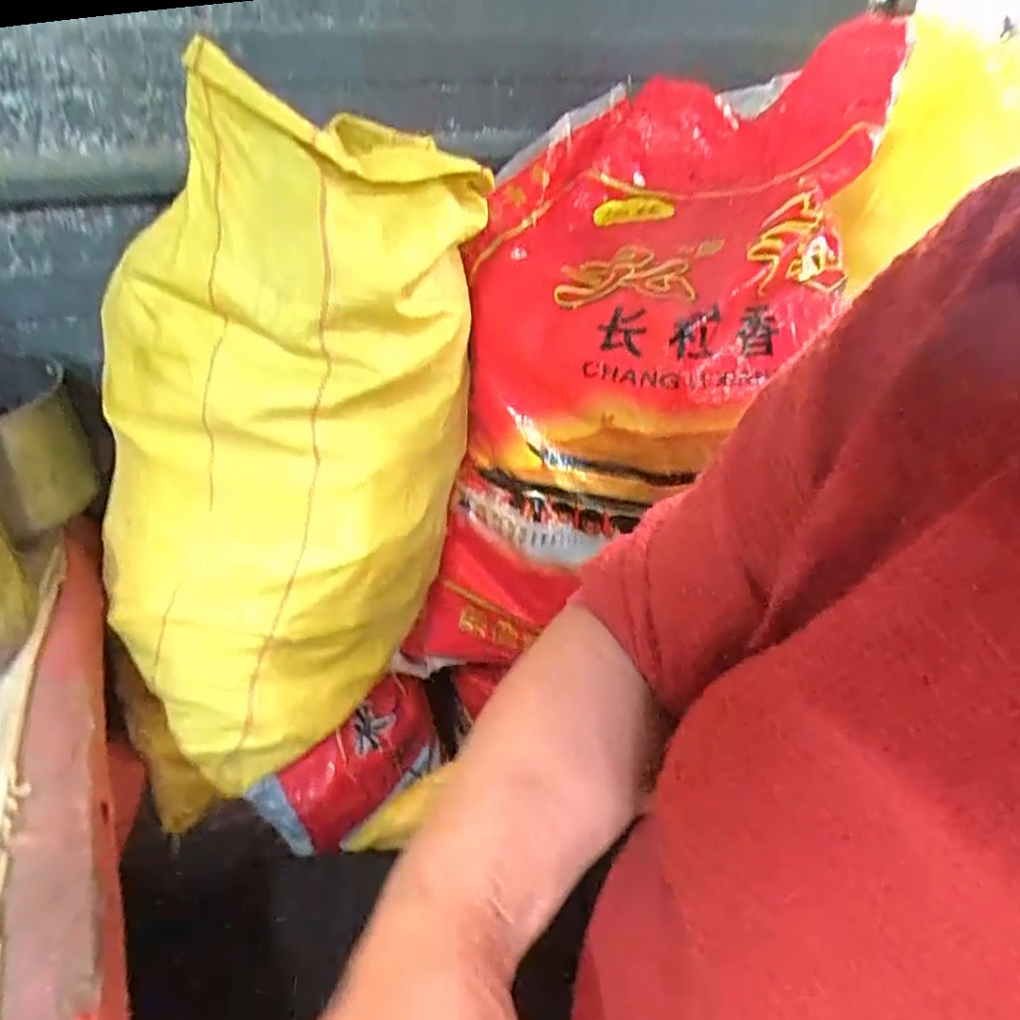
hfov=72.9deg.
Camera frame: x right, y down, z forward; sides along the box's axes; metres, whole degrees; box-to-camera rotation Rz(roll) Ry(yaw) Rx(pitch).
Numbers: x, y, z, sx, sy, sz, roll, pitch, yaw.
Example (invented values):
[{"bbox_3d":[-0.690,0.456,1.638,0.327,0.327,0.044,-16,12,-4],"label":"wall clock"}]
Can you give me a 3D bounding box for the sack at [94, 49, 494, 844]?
[{"bbox_3d":[-0.142,-0.040,0.475,0.155,0.418,0.207,24,18,28],"label":"sack"}]

